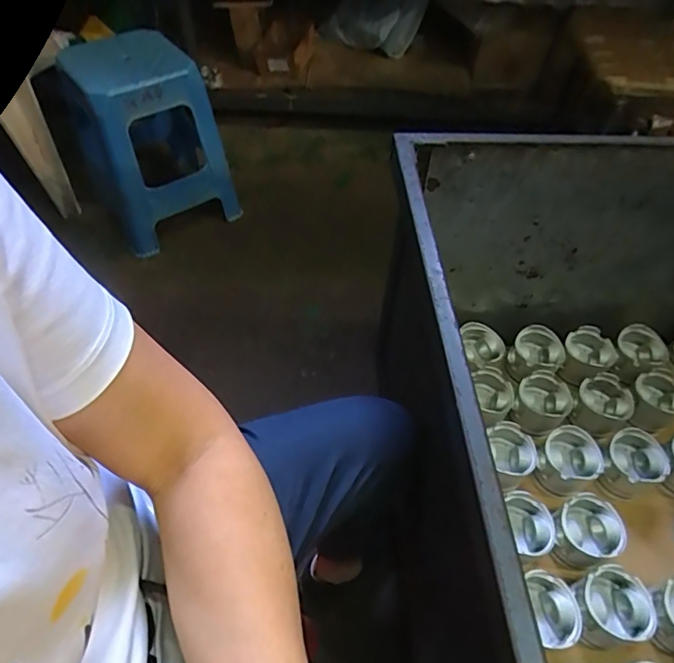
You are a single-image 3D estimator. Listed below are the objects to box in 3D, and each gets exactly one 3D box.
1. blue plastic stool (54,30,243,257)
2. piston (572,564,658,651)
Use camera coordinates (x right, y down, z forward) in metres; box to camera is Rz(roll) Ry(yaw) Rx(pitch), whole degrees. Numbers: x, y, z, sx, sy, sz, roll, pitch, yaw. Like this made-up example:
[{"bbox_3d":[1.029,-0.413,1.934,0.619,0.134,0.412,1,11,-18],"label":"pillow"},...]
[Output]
[{"bbox_3d":[-0.499,-0.528,1.381,0.329,0.405,0.326,-23,57,-18],"label":"blue plastic stool"},{"bbox_3d":[0.379,0.392,0.707,0.099,0.068,0.092,1,53,-1],"label":"piston"}]

